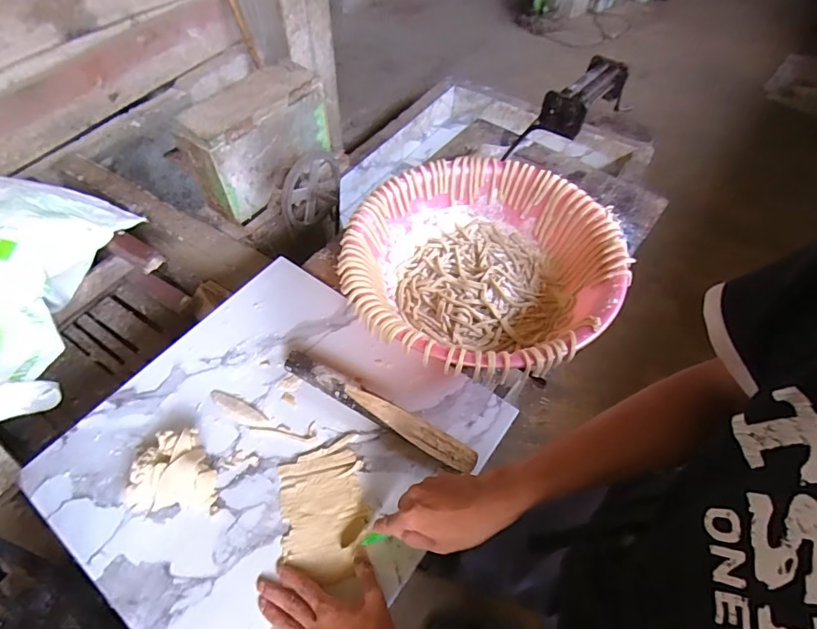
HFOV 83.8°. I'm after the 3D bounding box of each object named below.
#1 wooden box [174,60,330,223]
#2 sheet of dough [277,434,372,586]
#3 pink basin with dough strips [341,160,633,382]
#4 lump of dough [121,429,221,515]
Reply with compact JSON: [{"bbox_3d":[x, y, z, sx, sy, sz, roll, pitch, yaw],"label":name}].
[{"bbox_3d":[-0.370,-0.436,1.128,0.163,0.225,0.348,25,57,15],"label":"wooden box"},{"bbox_3d":[-0.109,0.248,0.583,0.106,0.007,0.166,-10,55,-4],"label":"sheet of dough"},{"bbox_3d":[0.111,-0.073,0.739,0.400,0.118,0.407,1,54,-1],"label":"pink basin with dough strips"},{"bbox_3d":[-0.305,0.202,0.595,0.110,0.043,0.097,0,54,-2],"label":"lump of dough"}]

